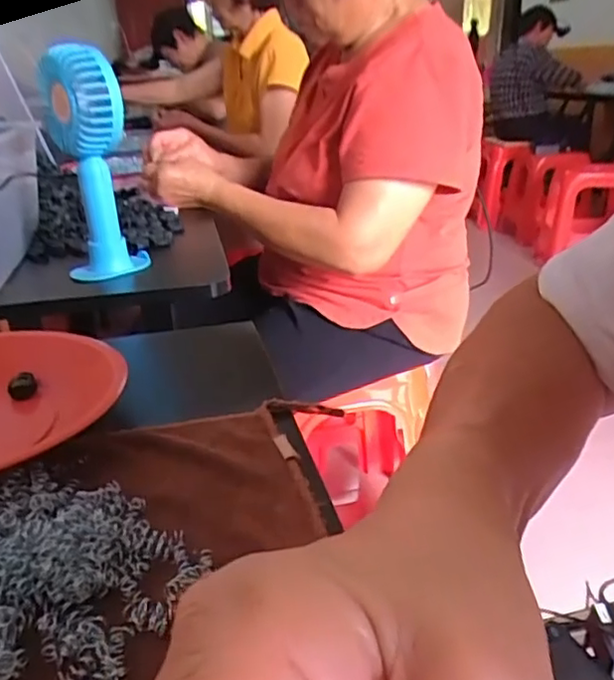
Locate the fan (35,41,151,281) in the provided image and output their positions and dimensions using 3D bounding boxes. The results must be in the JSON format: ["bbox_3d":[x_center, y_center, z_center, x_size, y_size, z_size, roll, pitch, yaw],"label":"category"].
[{"bbox_3d":[-0.220,-0.178,0.638,0.082,0.221,0.080,-10,26,-16],"label":"fan"}]

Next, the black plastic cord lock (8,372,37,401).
[{"bbox_3d":[-0.187,0.029,0.407,0.017,0.014,0.018,-10,22,-25],"label":"black plastic cord lock"}]

